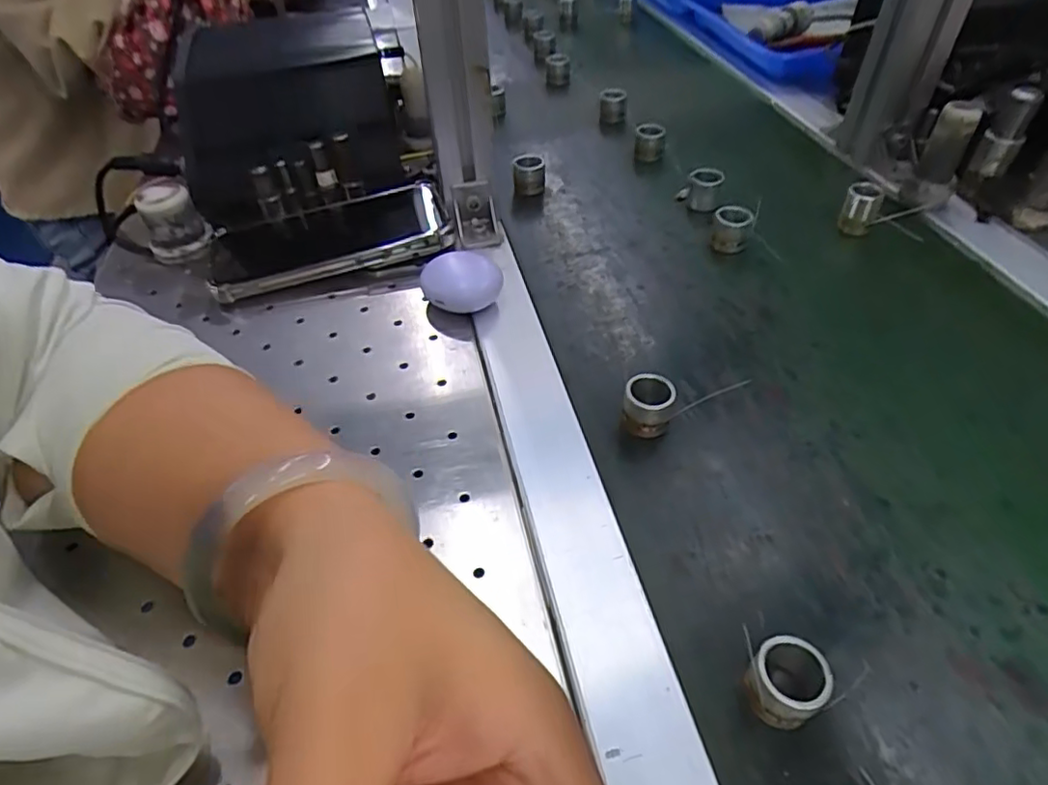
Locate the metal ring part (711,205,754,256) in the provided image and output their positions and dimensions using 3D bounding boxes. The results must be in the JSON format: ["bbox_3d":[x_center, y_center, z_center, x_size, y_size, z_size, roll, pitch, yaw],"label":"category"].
[{"bbox_3d":[0.145,-0.113,0.431,0.024,0.028,0.020,11,47,12],"label":"metal ring part"}]

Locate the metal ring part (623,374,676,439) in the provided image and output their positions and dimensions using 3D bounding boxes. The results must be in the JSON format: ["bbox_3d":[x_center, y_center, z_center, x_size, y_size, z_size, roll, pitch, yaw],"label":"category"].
[{"bbox_3d":[0.064,0.007,0.322,0.024,0.024,0.025,9,47,11],"label":"metal ring part"}]

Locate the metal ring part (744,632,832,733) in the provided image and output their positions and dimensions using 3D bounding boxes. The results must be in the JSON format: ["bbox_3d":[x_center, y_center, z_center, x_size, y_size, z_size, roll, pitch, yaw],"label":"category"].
[{"bbox_3d":[0.095,0.107,0.225,0.025,0.022,0.028,30,54,27],"label":"metal ring part"}]

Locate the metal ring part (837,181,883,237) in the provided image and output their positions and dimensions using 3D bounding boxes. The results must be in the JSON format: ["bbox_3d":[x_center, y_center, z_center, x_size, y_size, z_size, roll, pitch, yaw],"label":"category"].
[{"bbox_3d":[0.237,-0.129,0.436,0.022,0.031,0.023,21,50,21],"label":"metal ring part"}]

